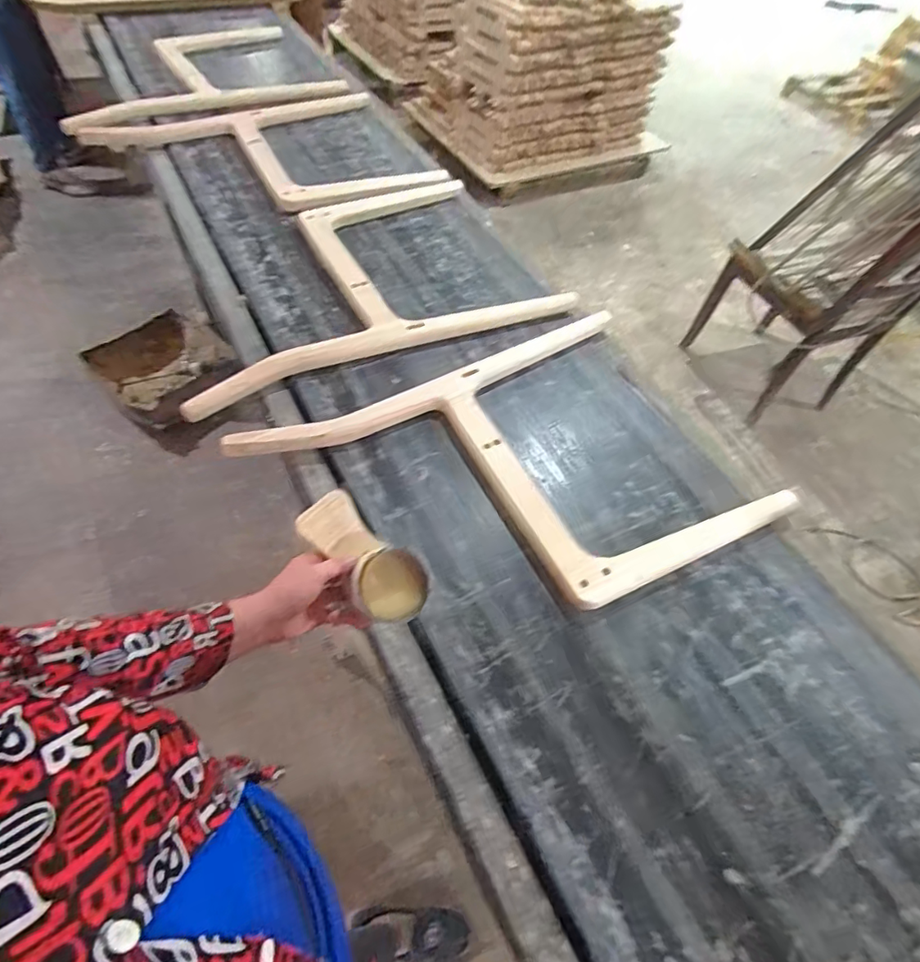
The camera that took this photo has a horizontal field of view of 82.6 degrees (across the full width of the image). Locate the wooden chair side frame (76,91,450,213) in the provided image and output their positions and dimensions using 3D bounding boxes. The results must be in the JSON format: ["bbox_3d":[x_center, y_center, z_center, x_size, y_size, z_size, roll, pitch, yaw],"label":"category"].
[{"bbox_3d":[-0.487,-0.842,1.346,0.756,0.058,0.546,-24,59,-22],"label":"wooden chair side frame"}]

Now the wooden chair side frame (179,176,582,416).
[{"bbox_3d":[-0.221,-0.440,1.119,0.774,0.043,0.553,-20,57,-20],"label":"wooden chair side frame"}]

